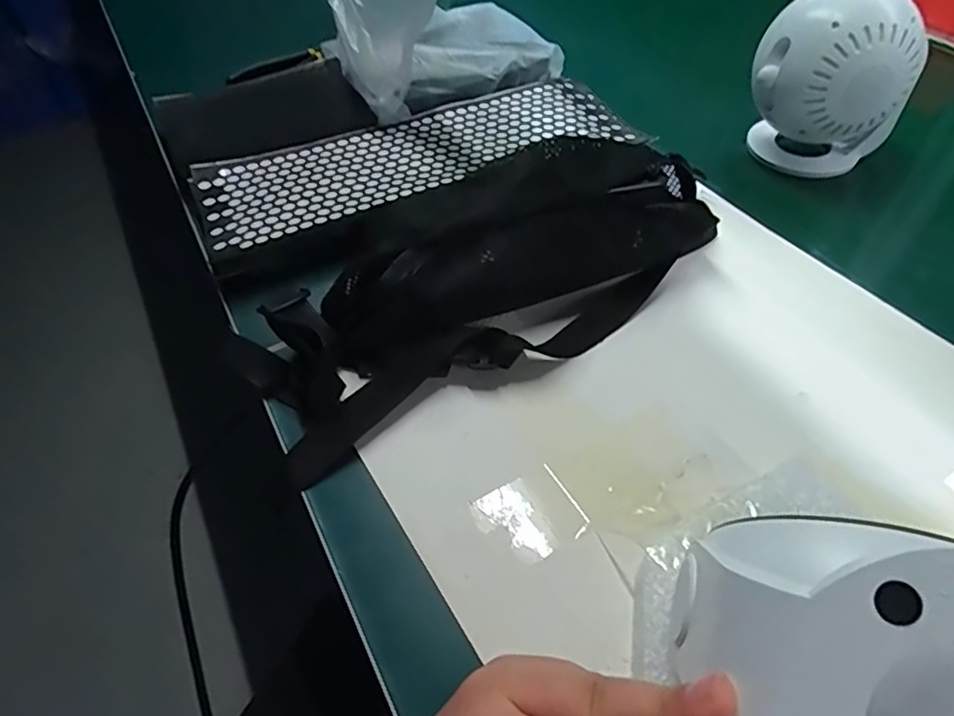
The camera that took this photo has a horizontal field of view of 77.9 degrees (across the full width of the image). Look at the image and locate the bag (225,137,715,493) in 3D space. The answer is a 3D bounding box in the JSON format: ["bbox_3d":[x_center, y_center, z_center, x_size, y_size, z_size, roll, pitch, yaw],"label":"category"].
[{"bbox_3d":[0.016,-0.060,0.386,0.344,0.075,0.137,-25,53,-17],"label":"bag"}]

